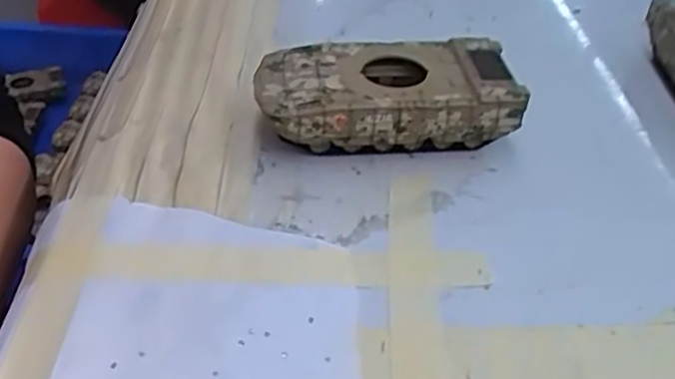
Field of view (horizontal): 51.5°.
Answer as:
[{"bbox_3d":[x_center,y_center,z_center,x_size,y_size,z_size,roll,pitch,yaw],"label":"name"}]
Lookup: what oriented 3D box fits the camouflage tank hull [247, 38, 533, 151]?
[{"bbox_3d":[0.018,-0.036,0.275,0.096,0.027,0.048,-1,40,-6],"label":"camouflage tank hull"}]

